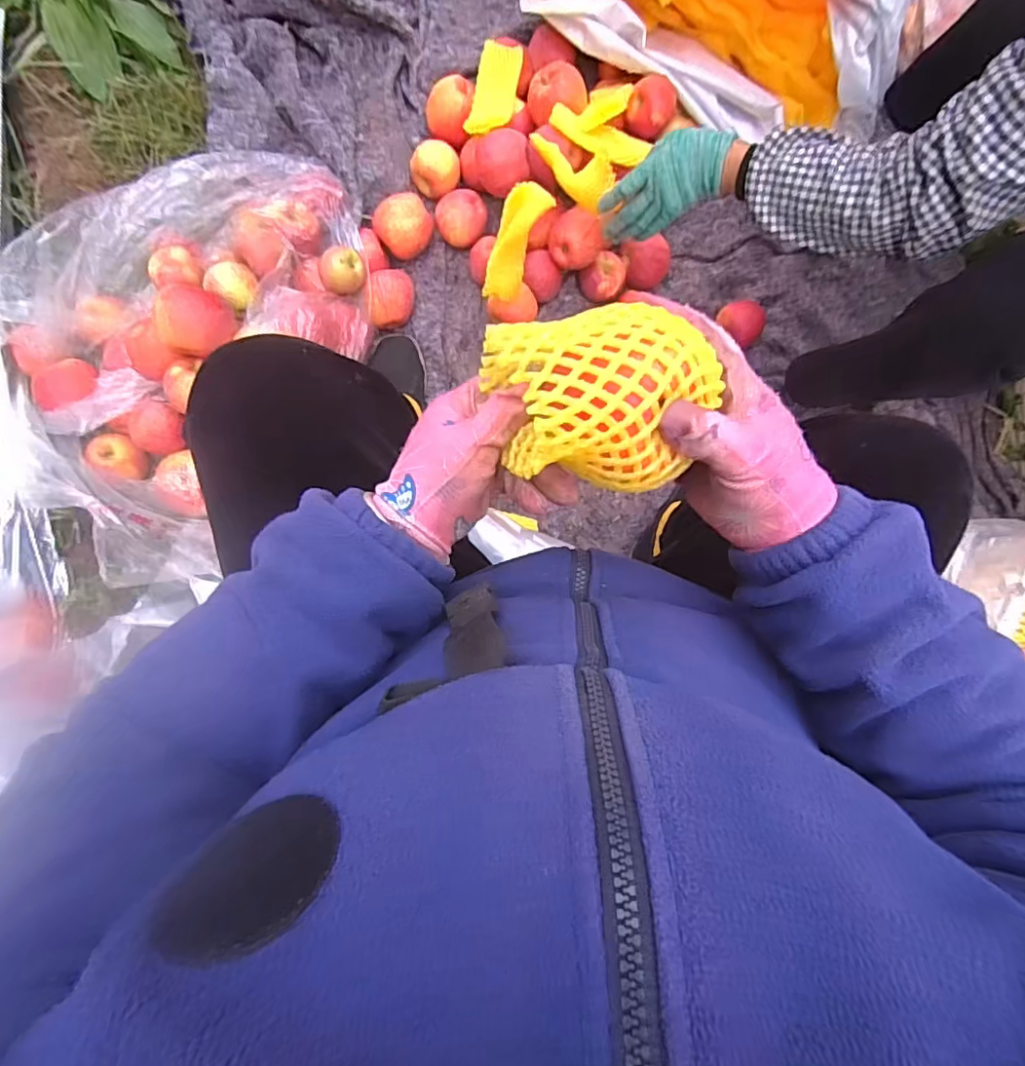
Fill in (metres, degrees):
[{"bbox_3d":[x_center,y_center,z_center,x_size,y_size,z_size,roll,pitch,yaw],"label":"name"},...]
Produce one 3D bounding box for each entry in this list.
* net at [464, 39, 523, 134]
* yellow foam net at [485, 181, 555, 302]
[{"bbox_3d":[-0.026,-0.648,0.796,0.062,0.022,0.140,13,86,-3],"label":"net"},{"bbox_3d":[0.003,-0.387,0.733,0.056,0.150,0.014,25,43,-2],"label":"yellow foam net"}]

